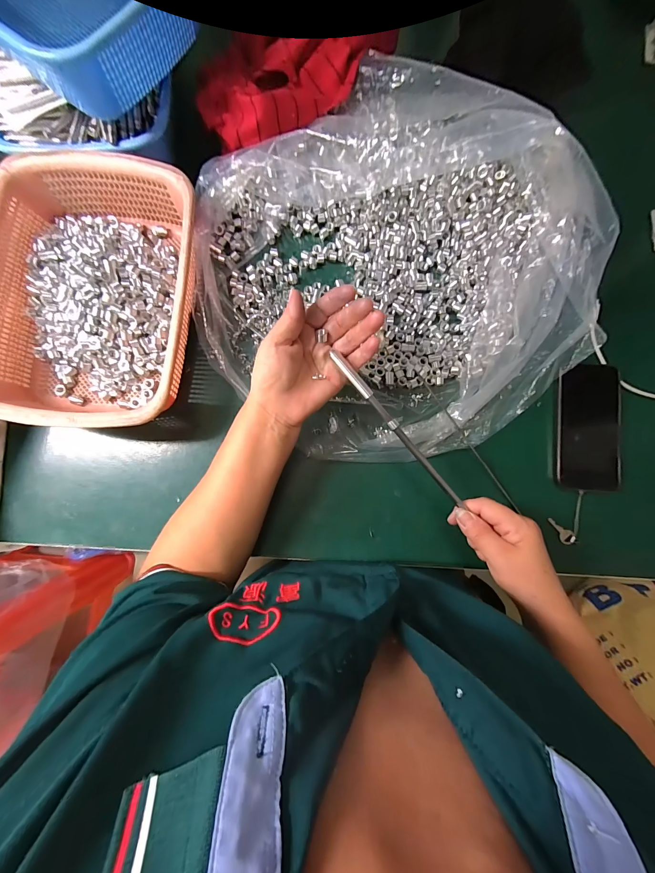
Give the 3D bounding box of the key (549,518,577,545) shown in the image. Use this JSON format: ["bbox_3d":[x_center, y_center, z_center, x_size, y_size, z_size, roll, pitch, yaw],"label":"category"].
[{"bbox_3d":[0.291,0.117,0.395,0.017,0.009,0.036,-36,73,-5],"label":"key"}]

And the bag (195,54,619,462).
[{"bbox_3d":[0.076,-0.194,0.353,0.458,0.129,0.440,-22,86,-4],"label":"bag"}]

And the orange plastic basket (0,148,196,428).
[{"bbox_3d":[-0.258,-0.156,0.359,0.211,0.064,0.290,3,85,-2],"label":"orange plastic basket"}]

